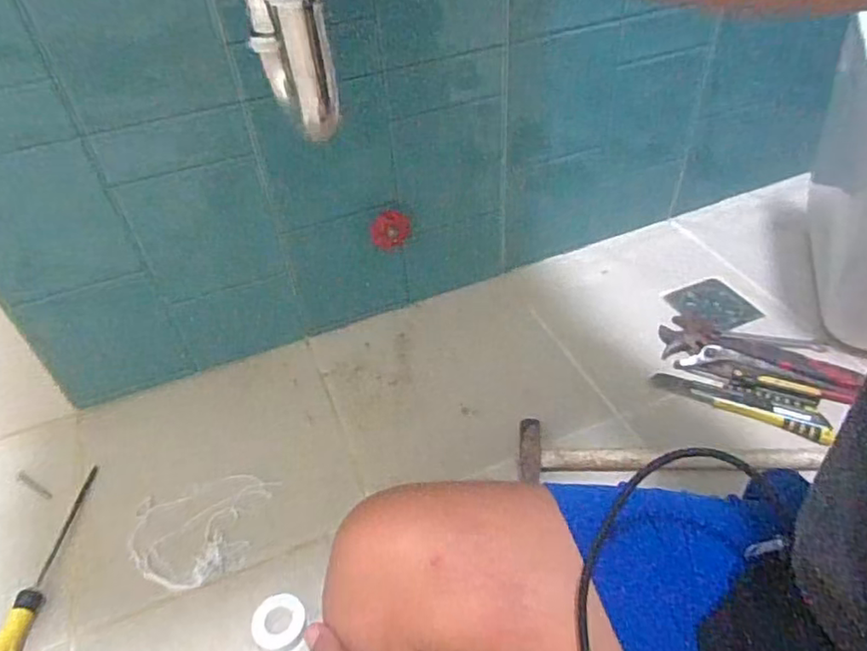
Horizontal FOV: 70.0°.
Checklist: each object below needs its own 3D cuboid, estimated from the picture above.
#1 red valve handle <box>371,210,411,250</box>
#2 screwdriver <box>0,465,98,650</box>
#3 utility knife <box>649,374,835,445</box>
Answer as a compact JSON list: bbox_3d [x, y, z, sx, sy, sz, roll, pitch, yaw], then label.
[{"bbox_3d":[-0.054,-0.124,0.795,0.051,0.046,0.018,-12,44,-7],"label":"red valve handle"},{"bbox_3d":[-0.392,0.240,0.619,0.031,0.033,0.244,-6,43,1],"label":"screwdriver"},{"bbox_3d":[0.347,0.090,0.706,0.188,0.014,0.030,19,49,25],"label":"utility knife"}]

